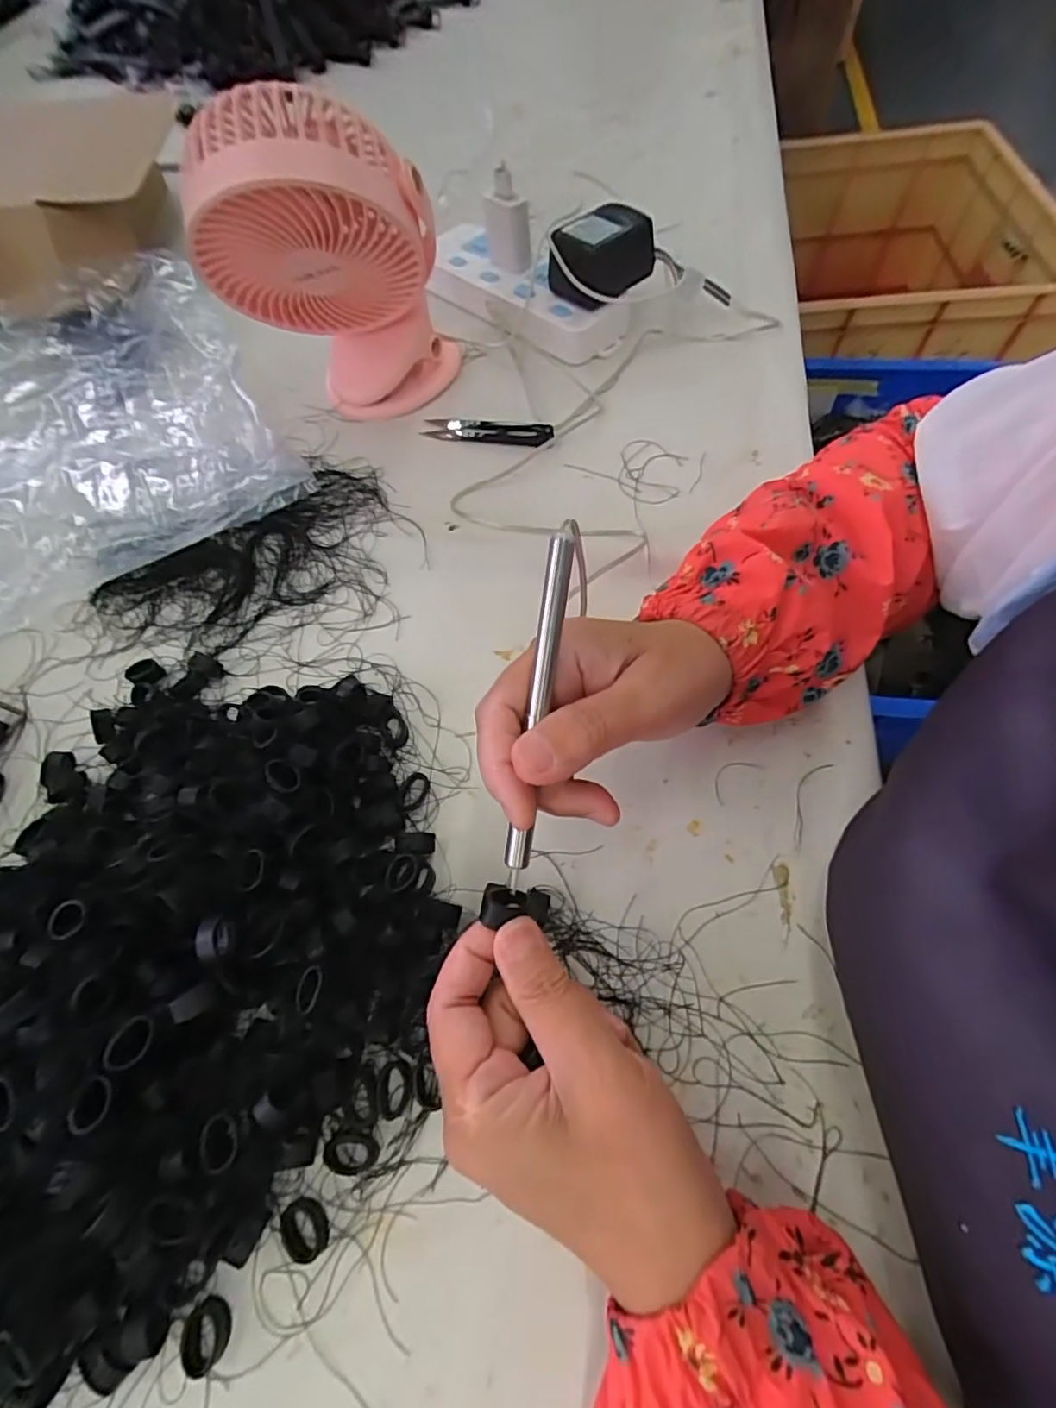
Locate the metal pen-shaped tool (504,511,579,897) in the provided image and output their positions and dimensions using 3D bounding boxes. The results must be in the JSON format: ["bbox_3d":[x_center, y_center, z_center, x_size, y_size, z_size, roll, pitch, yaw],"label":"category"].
[{"bbox_3d":[0.004,0.003,0.218,0.009,0.010,0.135,9,98,6],"label":"metal pen-shaped tool"}]

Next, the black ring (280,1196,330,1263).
[{"bbox_3d":[-0.092,0.216,0.241,0.016,0.005,0.022,-38,69,-15],"label":"black ring"}]

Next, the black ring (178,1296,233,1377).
[{"bbox_3d":[-0.125,0.245,0.227,0.016,0.008,0.020,7,65,6],"label":"black ring"}]

